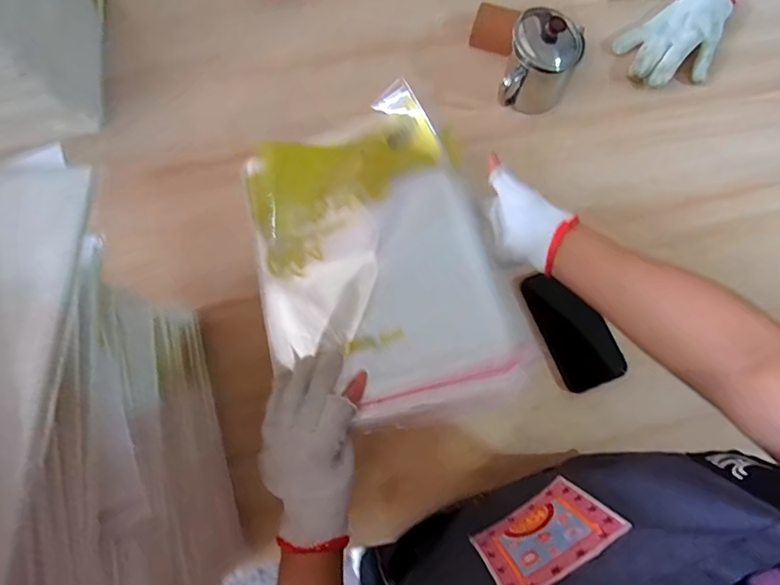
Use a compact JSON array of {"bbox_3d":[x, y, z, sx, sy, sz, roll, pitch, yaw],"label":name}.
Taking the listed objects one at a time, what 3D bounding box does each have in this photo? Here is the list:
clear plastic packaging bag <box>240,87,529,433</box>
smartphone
[{"bbox_3d":[-0.015,-0.038,0.464,0.238,0.039,0.329,-14,76,-4],"label":"clear plastic packaging bag"},{"bbox_3d":[0.227,0.043,0.560,0.074,0.016,0.149,-24,75,-4],"label":"smartphone"}]

